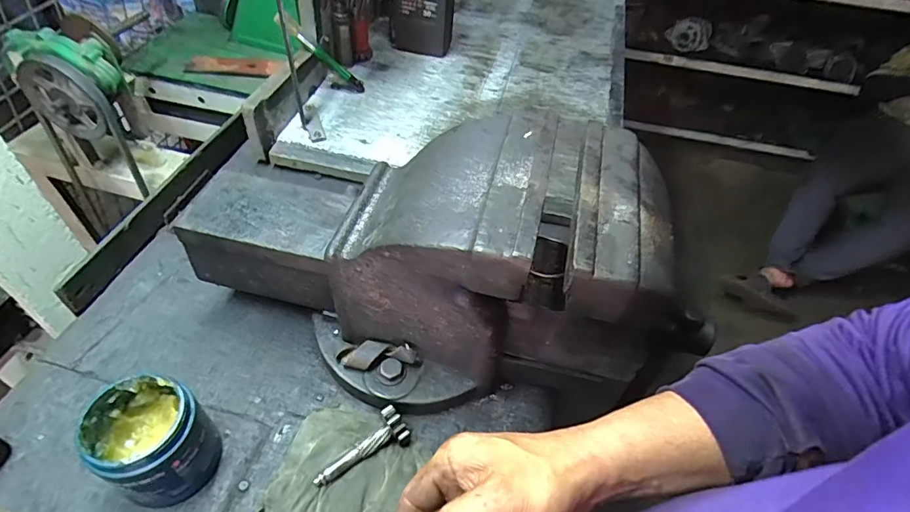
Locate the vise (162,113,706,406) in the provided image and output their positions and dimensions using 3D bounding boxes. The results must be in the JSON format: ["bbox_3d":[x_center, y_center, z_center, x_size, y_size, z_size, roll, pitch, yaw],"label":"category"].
[{"bbox_3d":[-0.023,0.012,0.506,0.525,0.259,0.198,4,50,0],"label":"vise"}]

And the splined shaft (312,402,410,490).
[{"bbox_3d":[-0.094,0.196,0.493,0.103,0.033,0.035,-32,59,-26],"label":"splined shaft"}]

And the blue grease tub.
[{"bbox_3d":[-0.283,0.173,0.461,0.093,0.094,0.085,2,50,-2],"label":"blue grease tub"}]

